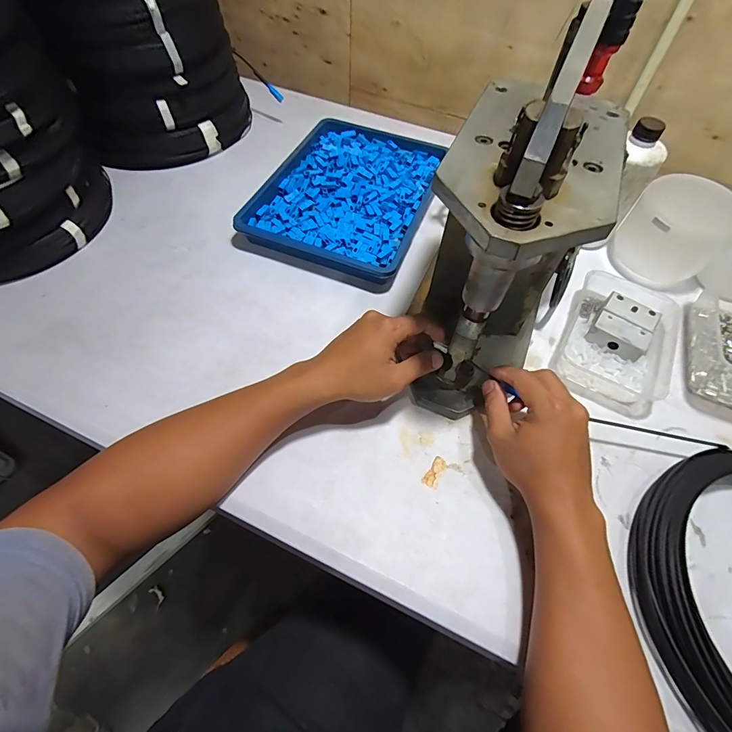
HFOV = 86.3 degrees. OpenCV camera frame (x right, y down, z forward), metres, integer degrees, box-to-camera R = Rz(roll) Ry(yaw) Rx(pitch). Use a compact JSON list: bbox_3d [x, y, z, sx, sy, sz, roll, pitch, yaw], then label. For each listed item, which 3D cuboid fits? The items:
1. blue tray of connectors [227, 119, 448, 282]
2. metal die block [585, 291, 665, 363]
[{"bbox_3d":[-0.022,-0.273,0.610,0.243,0.033,0.315,20,59,9],"label":"blue tray of connectors"},{"bbox_3d":[0.321,-0.052,0.486,0.064,0.030,0.075,32,61,16],"label":"metal die block"}]

